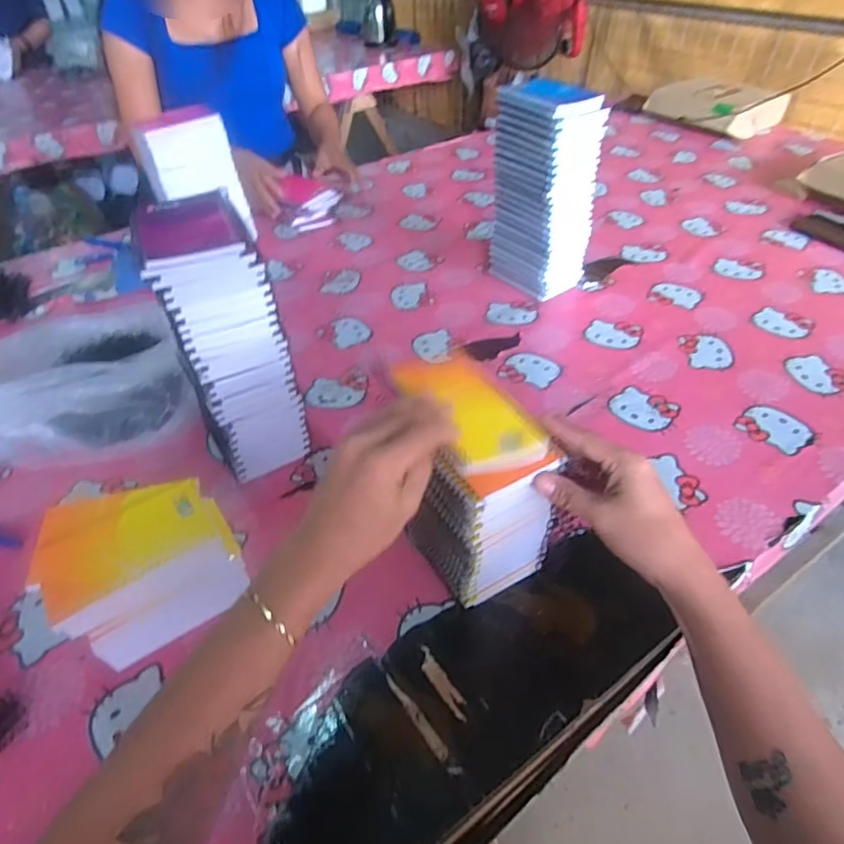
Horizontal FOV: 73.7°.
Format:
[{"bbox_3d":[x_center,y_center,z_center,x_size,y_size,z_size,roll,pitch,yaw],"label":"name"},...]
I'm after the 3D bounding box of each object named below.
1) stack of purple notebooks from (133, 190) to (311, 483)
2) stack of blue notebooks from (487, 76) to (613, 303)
[{"bbox_3d":[-0.204,-0.076,0.606,0.106,0.290,0.124,-18,45,-16],"label":"stack of purple notebooks"},{"bbox_3d":[0.190,-0.353,0.888,0.097,0.294,0.144,-27,48,-24],"label":"stack of blue notebooks"}]

